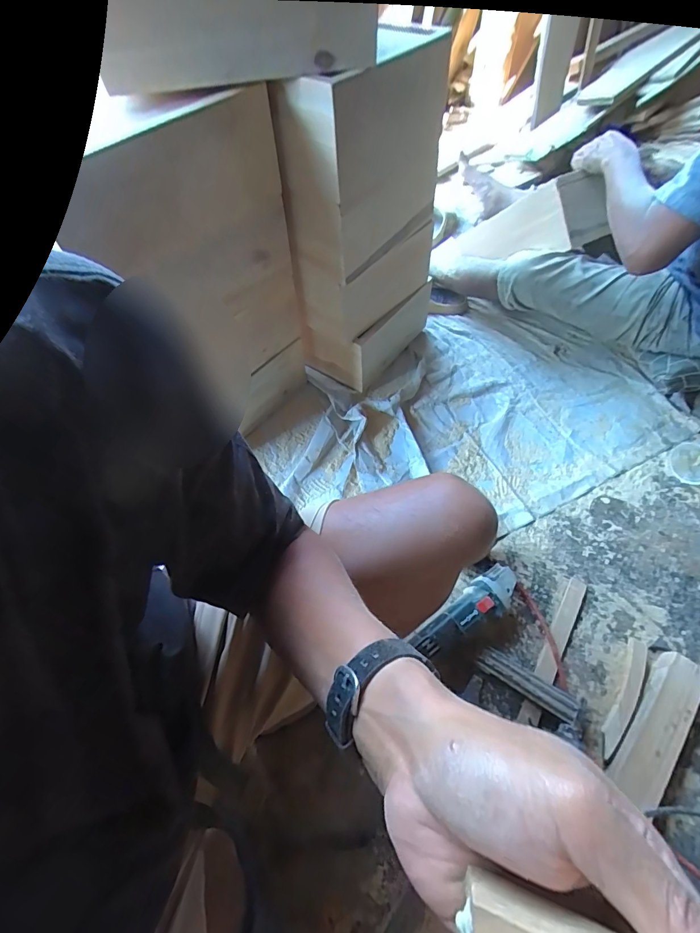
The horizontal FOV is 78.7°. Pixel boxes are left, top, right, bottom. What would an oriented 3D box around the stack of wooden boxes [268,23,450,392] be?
[{"bbox_3d":[0.043,-0.467,0.892,0.158,0.591,0.342,32,66,19],"label":"stack of wooden boxes"}]

